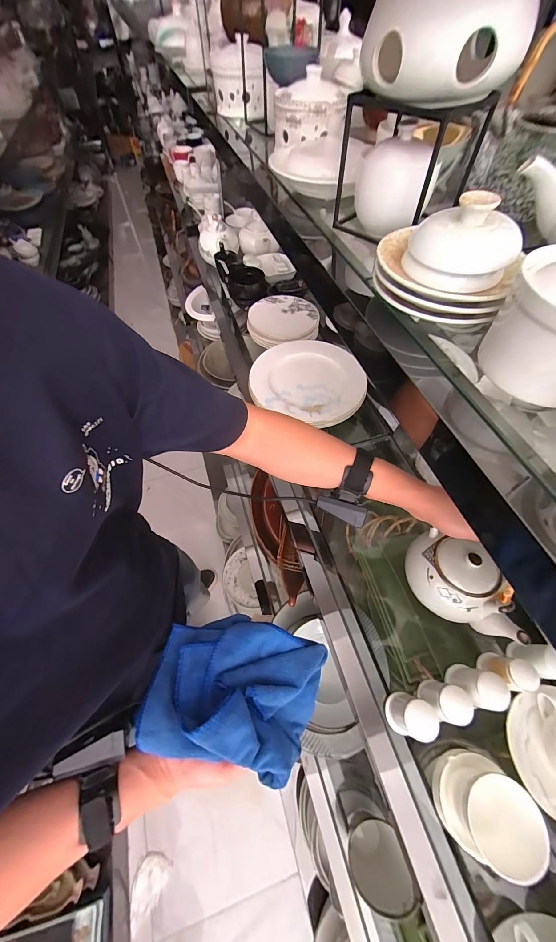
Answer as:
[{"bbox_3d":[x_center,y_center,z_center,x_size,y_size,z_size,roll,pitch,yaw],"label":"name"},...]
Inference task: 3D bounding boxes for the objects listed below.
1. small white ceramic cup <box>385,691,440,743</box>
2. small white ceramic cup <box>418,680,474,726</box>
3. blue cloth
[{"bbox_3d":[0.171,0.317,0.394,0.044,0.061,0.044,18,60,11],"label":"small white ceramic cup"},{"bbox_3d":[0.218,0.303,0.403,0.042,0.074,0.041,9,59,6],"label":"small white ceramic cup"},{"bbox_3d":[-0.056,0.265,0.381,0.210,0.086,0.144,9,59,6],"label":"blue cloth"}]

